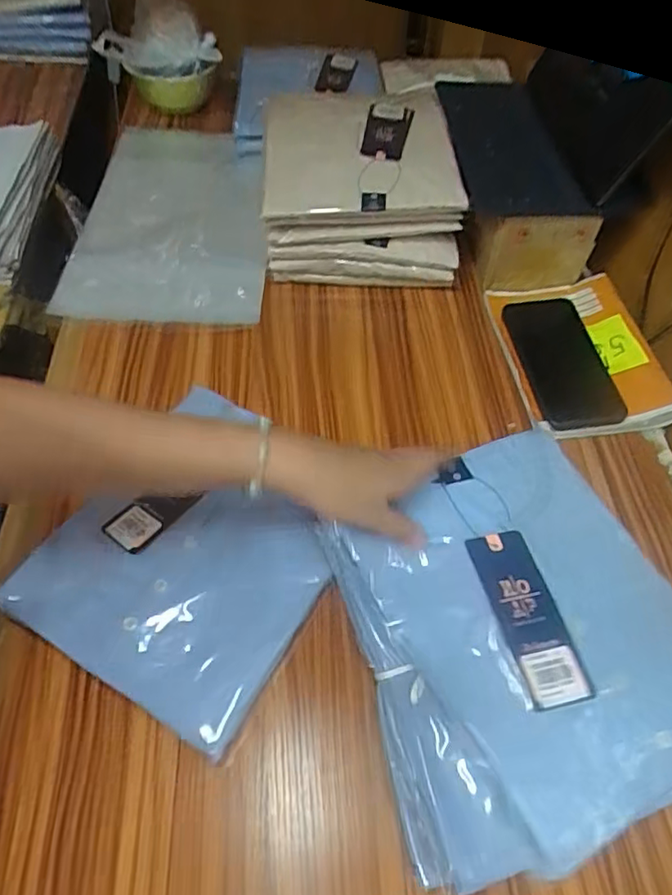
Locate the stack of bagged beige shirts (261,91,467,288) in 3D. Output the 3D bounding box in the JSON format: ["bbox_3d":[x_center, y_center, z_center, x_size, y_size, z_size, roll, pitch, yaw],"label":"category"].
[{"bbox_3d":[0.024,-0.307,0.710,0.211,0.126,0.239,0,54,-2],"label":"stack of bagged beige shirts"}]

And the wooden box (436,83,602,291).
[{"bbox_3d":[0.190,-0.318,0.711,0.132,0.109,0.266,-6,55,-6],"label":"wooden box"}]

